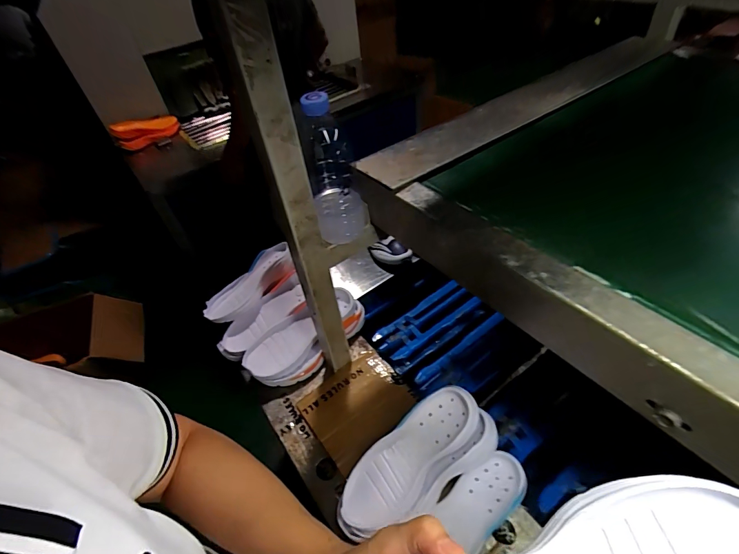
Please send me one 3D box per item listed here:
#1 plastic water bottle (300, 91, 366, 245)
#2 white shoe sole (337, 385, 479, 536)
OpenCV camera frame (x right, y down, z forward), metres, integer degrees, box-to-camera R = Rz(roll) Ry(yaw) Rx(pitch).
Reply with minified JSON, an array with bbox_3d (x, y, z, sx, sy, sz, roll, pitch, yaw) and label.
[{"bbox_3d":[-0.050,-0.140,0.500,0.061,0.189,0.074,-13,45,-2],"label":"plastic water bottle"},{"bbox_3d":[0.056,0.266,0.564,0.254,0.037,0.083,-49,53,5],"label":"white shoe sole"}]

